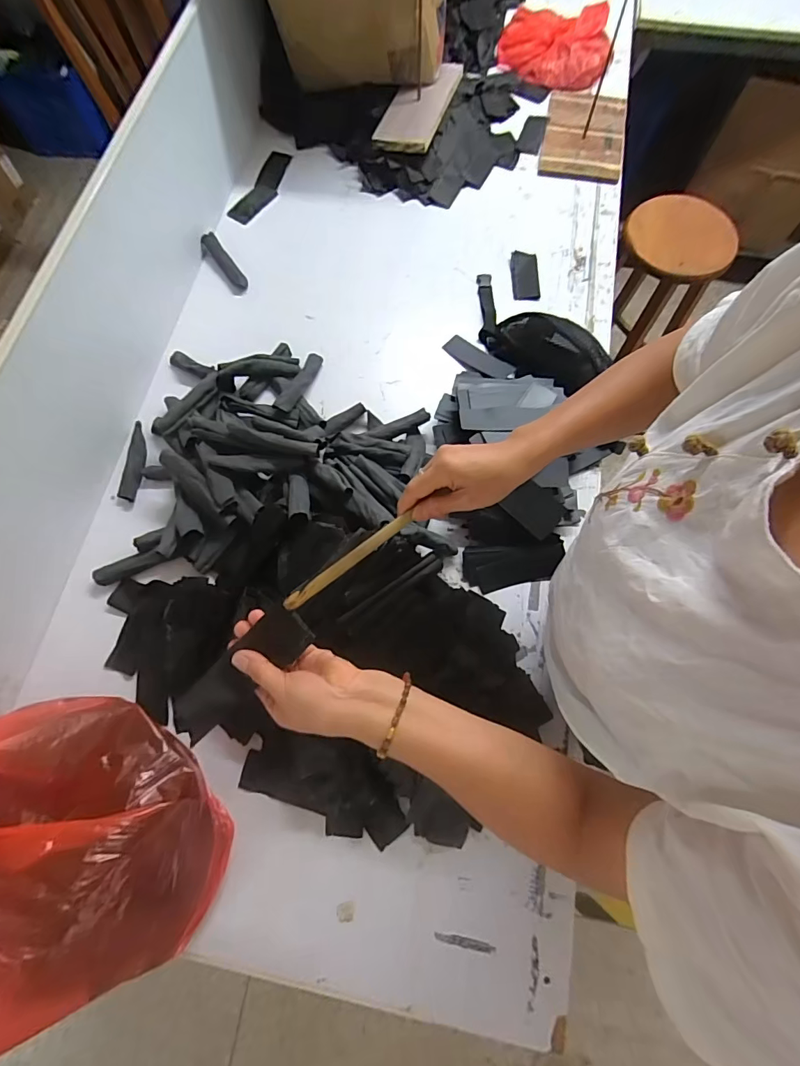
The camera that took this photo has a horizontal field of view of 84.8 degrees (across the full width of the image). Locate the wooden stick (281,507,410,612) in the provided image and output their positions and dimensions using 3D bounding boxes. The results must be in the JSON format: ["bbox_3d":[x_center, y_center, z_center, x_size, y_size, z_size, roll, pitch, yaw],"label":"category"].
[{"bbox_3d":[-0.050,0.027,0.440,0.150,0.011,0.013,-37,76,-18],"label":"wooden stick"}]

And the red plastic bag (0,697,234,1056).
[{"bbox_3d":[-0.434,0.363,0.492,0.366,0.251,0.318,-5,73,-2],"label":"red plastic bag"}]

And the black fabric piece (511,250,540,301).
[{"bbox_3d":[0.265,-0.544,0.927,0.056,0.007,0.133,3,74,-5],"label":"black fabric piece"}]

